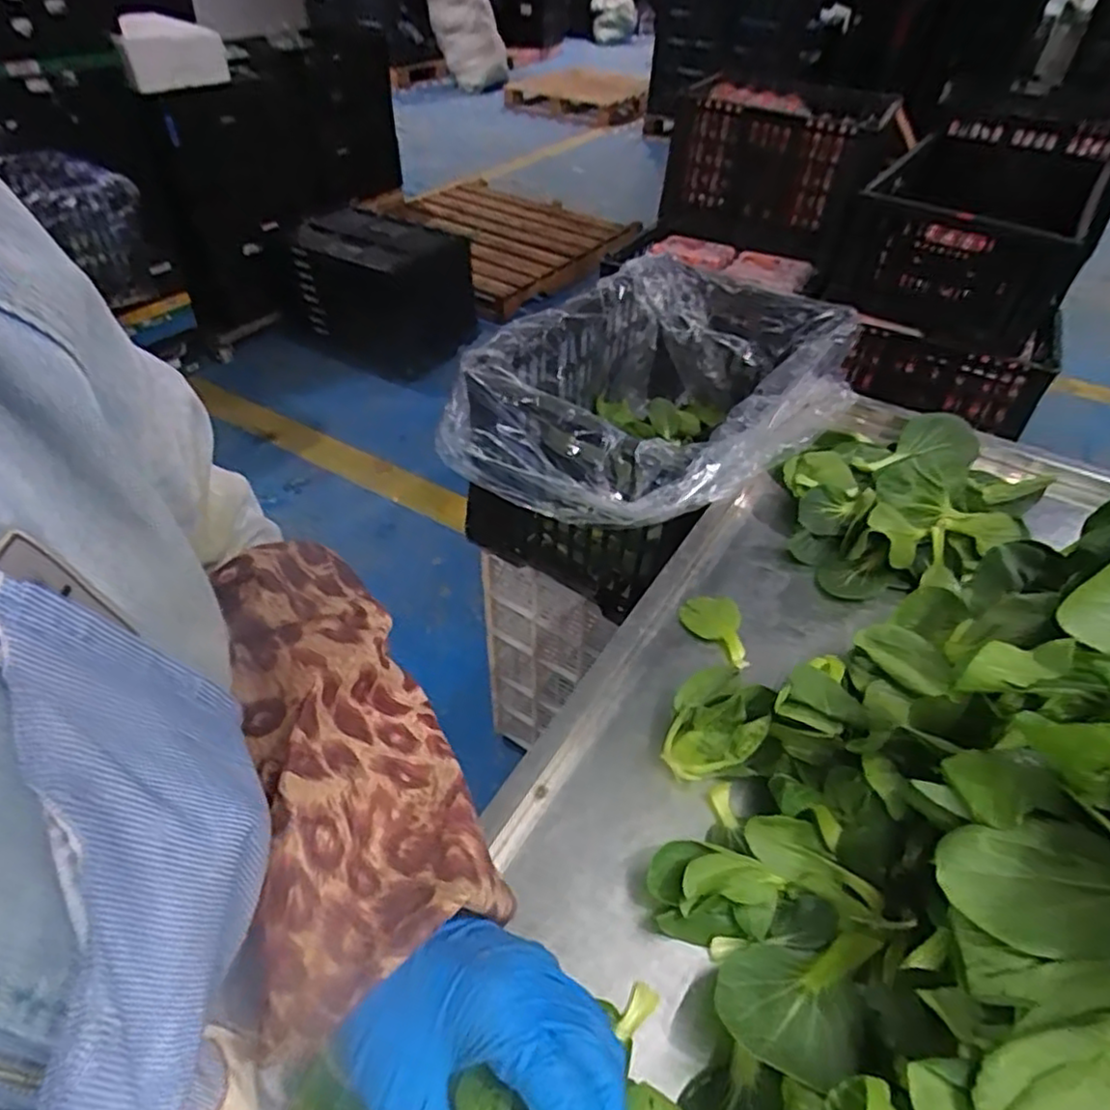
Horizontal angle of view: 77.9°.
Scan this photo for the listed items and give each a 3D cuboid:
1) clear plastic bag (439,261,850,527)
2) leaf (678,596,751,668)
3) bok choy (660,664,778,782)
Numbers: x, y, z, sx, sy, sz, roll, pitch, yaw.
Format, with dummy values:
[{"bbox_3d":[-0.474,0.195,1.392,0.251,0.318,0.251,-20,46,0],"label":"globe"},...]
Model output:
[{"bbox_3d":[0.151,-0.184,0.948,0.416,0.240,0.531,30,50,25],"label":"clear plastic bag"},{"bbox_3d":[0.144,0.061,0.589,0.047,0.010,0.076,-29,51,-26],"label":"leaf"},{"bbox_3d":[0.118,0.115,0.490,0.066,0.066,0.079,14,46,14],"label":"bok choy"}]

